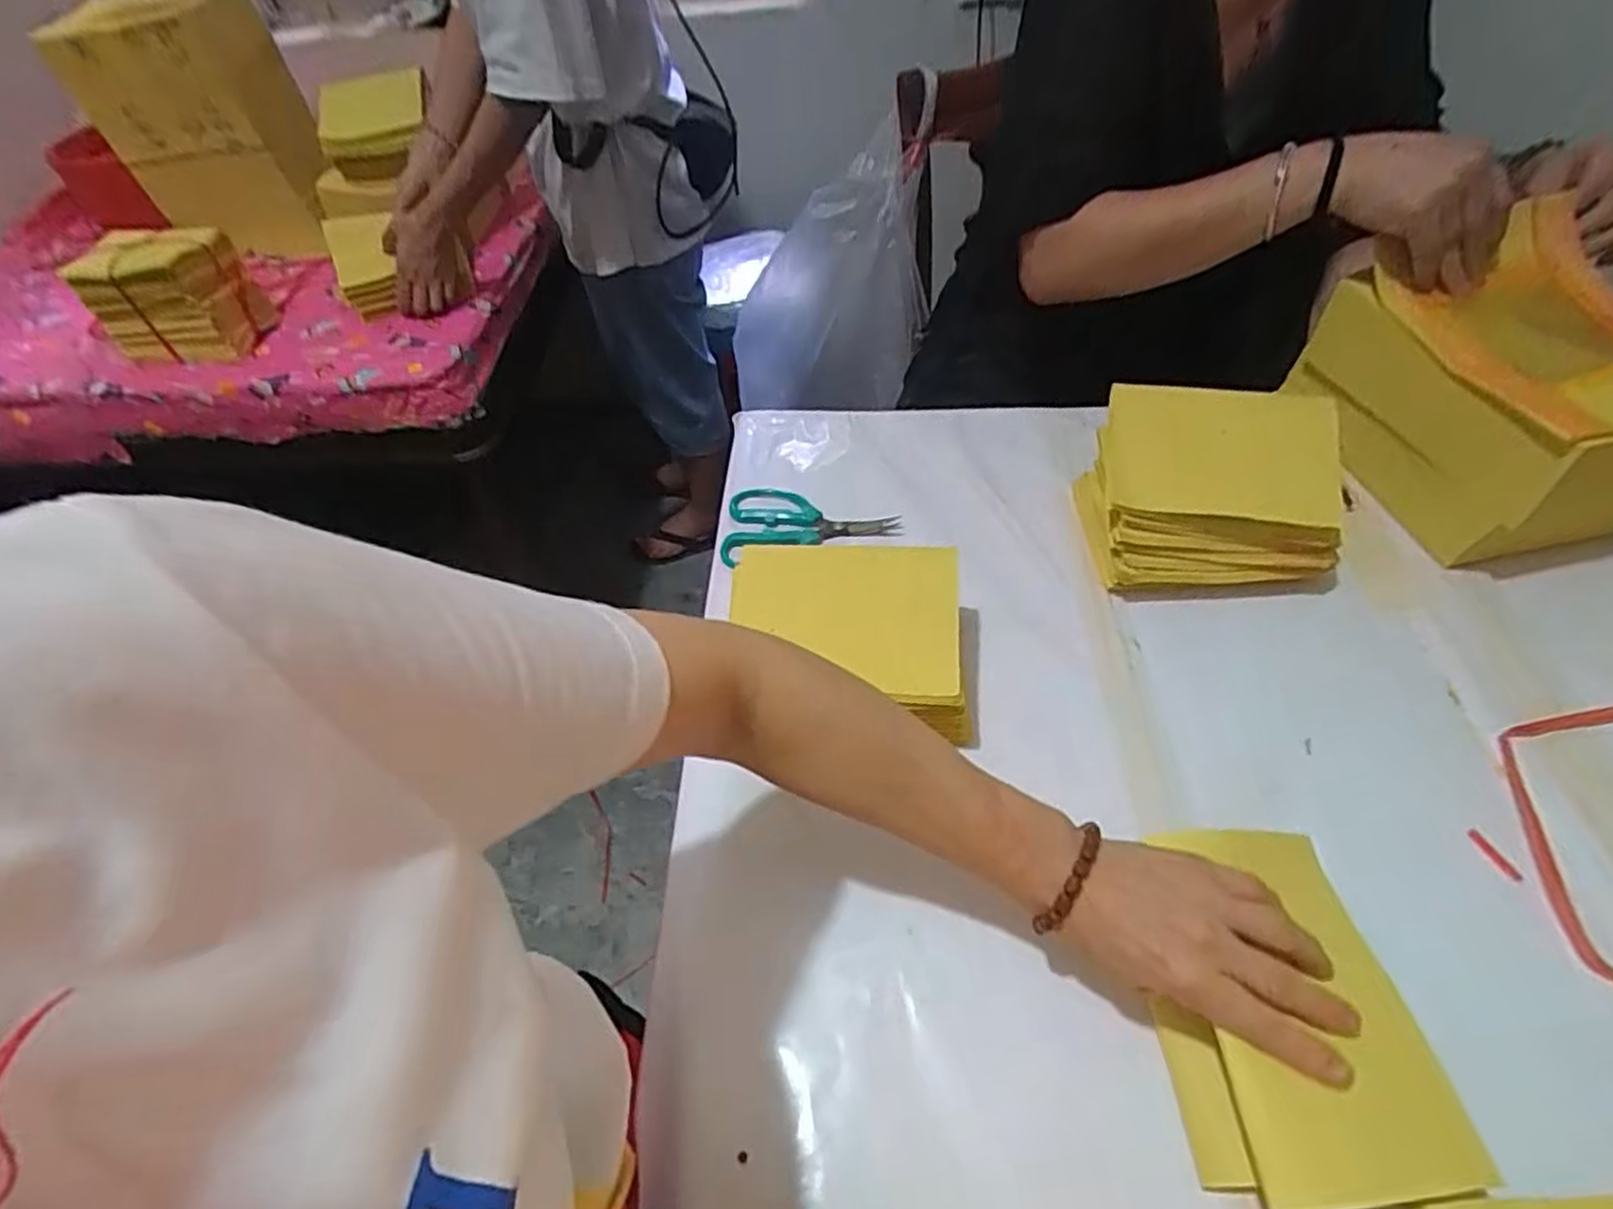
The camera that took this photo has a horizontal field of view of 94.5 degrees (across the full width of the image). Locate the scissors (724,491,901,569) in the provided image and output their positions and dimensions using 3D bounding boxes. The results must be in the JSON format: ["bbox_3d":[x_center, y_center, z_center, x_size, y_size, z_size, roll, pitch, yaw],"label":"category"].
[{"bbox_3d":[-0.002,-0.078,0.664,0.152,0.016,0.077,-12,51,-4],"label":"scissors"}]

